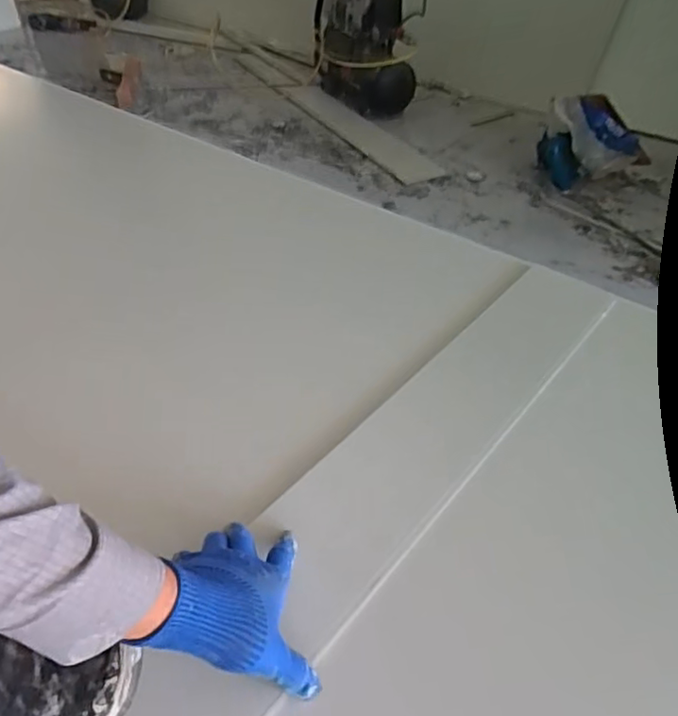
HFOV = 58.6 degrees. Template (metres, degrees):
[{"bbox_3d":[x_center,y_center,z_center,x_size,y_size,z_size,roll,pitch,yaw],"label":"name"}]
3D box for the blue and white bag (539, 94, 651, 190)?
[{"bbox_3d":[0.645,-0.529,1.486,0.271,0.225,0.134,0,41,-2],"label":"blue and white bag"}]

